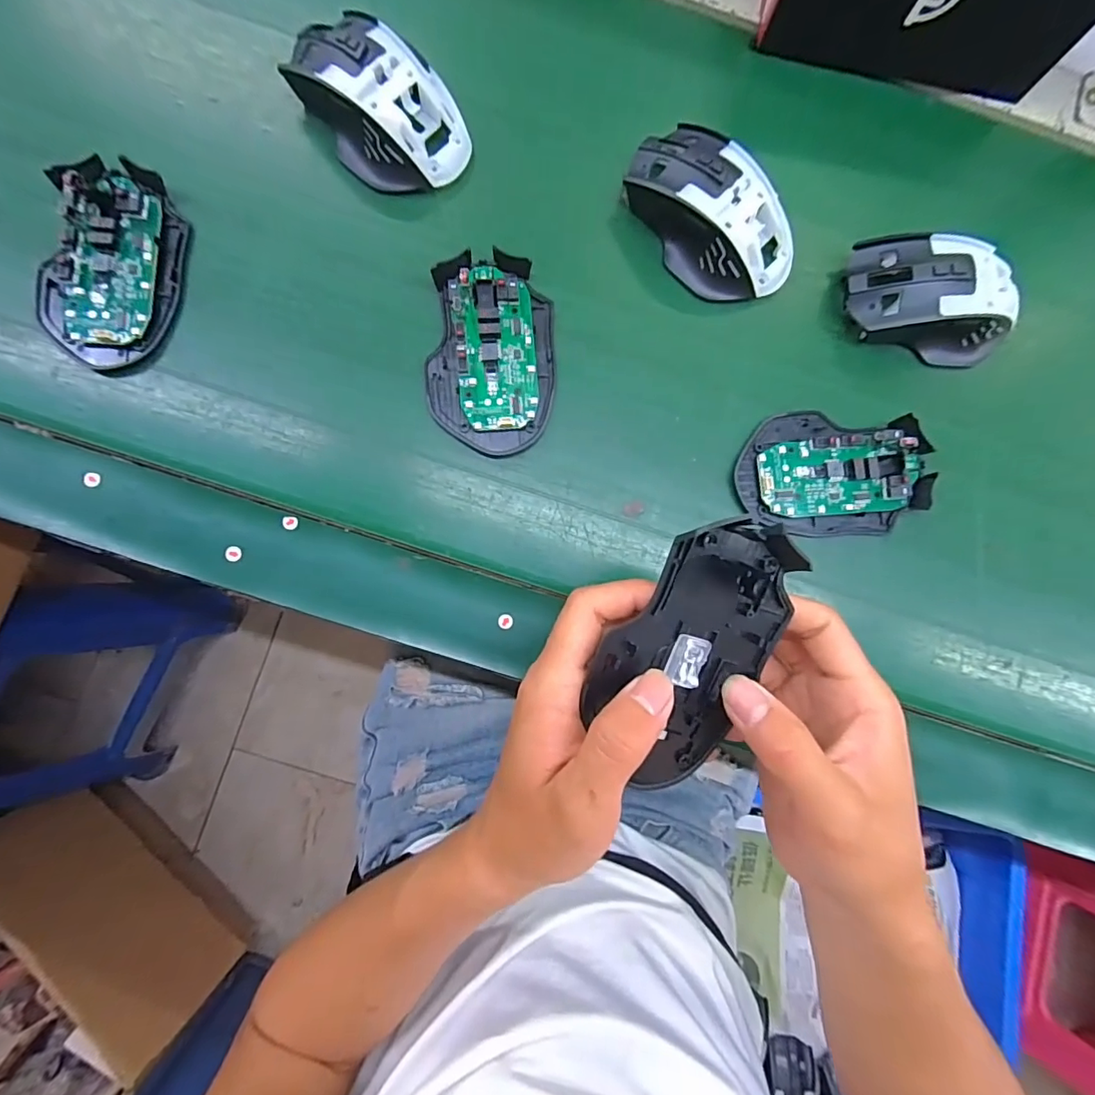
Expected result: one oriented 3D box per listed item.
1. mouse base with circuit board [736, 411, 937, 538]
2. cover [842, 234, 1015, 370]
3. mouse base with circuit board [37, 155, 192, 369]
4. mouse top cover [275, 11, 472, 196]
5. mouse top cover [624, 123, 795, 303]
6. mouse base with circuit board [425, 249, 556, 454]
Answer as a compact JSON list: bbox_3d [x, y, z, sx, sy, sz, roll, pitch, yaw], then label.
[{"bbox_3d":[0.172,-0.045,0.305,0.113,0.014,0.073,-1,84,-4],"label":"mouse base with circuit board"},{"bbox_3d":[0.236,-0.152,0.313,0.110,0.037,0.062,10,83,-3],"label":"cover"},{"bbox_3d":[-0.245,-0.161,0.287,0.069,0.018,0.113,13,83,-3],"label":"mouse base with circuit board"},{"bbox_3d":[-0.101,-0.263,0.300,0.115,0.035,0.072,42,82,1],"label":"mouse top cover"},{"bbox_3d":[0.098,-0.202,0.309,0.068,0.037,0.118,-44,88,-7],"label":"mouse top cover"},{"bbox_3d":[-0.032,-0.113,0.298,0.072,0.019,0.113,1,83,-4],"label":"mouse base with circuit board"}]

